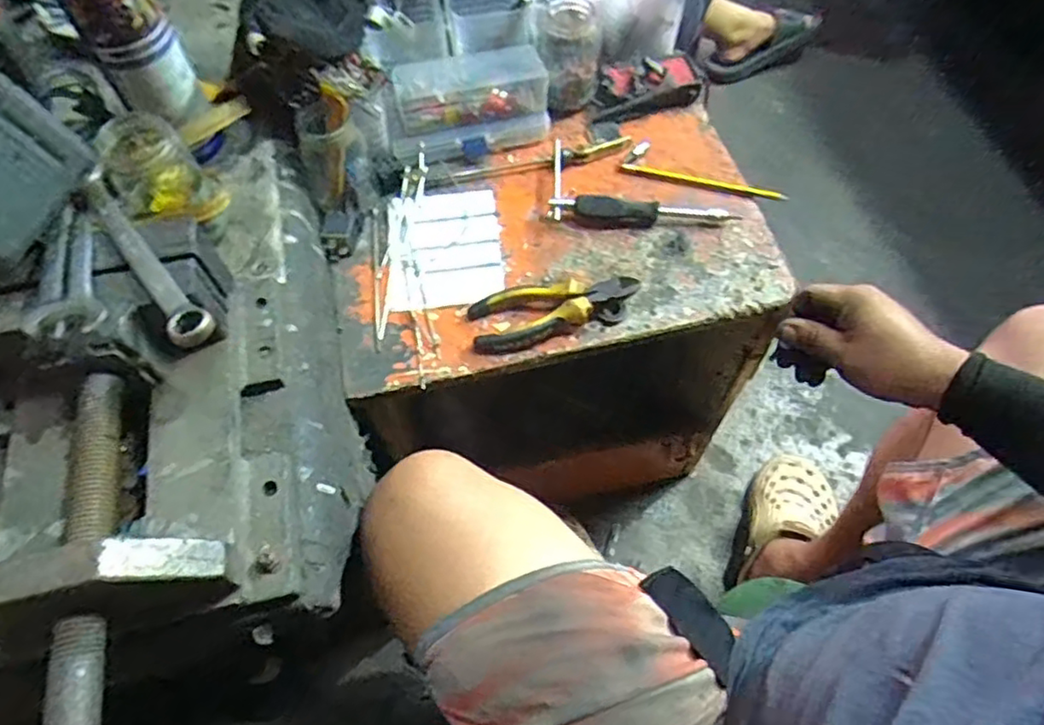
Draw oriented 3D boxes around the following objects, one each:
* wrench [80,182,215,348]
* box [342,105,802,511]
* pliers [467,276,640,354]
[{"bbox_3d":[-0.256,-0.070,0.437,0.024,0.008,0.167,-38,68,-19],"label":"wrench"},{"bbox_3d":[0.031,-0.028,0.842,0.432,0.435,0.315,-8,61,-4],"label":"box"},{"bbox_3d":[0.028,-0.053,0.604,0.151,0.034,0.055,-14,62,-7],"label":"pliers"}]

